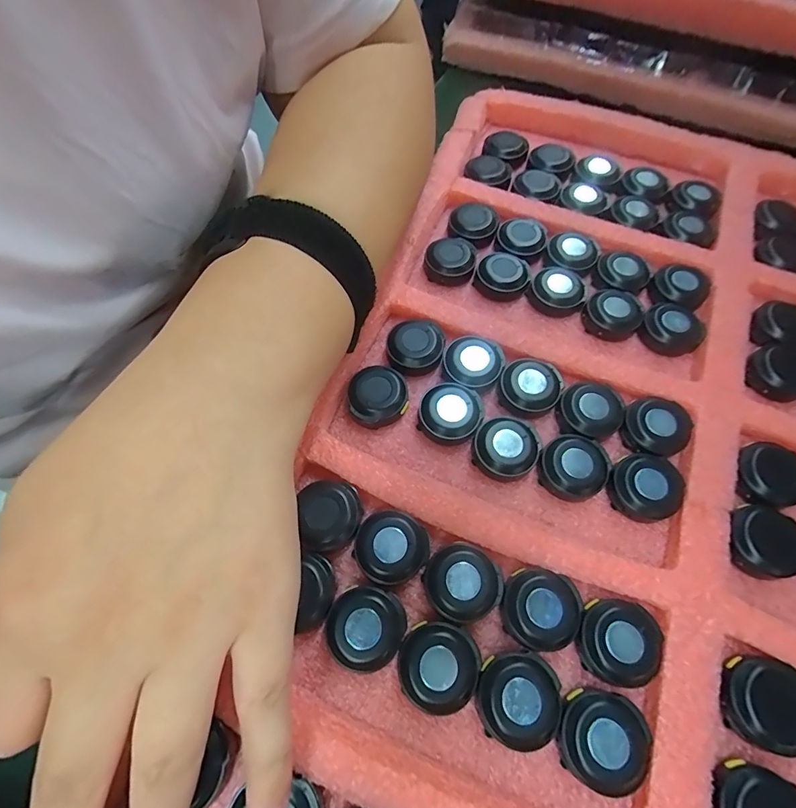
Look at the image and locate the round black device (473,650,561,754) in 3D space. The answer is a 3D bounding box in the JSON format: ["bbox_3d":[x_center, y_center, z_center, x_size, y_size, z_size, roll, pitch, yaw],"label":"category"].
[{"bbox_3d":[0.044,0.108,0.158,0.029,0.010,0.029,0,63,0],"label":"round black device"}]

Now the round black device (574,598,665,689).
[{"bbox_3d":[0.086,0.092,0.166,0.029,0.010,0.029,0,63,0],"label":"round black device"}]

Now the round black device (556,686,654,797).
[{"bbox_3d":[0.073,0.118,0.152,0.029,0.011,0.028,0,63,0],"label":"round black device"}]

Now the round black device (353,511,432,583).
[{"bbox_3d":[-0.003,0.060,0.183,0.029,0.012,0.028,0,63,0],"label":"round black device"}]

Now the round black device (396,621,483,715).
[{"bbox_3d":[0.015,0.098,0.162,0.030,0.011,0.029,0,63,0],"label":"round black device"}]

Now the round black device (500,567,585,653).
[{"bbox_3d":[0.057,0.081,0.171,0.031,0.009,0.029,0,63,0],"label":"round black device"}]

